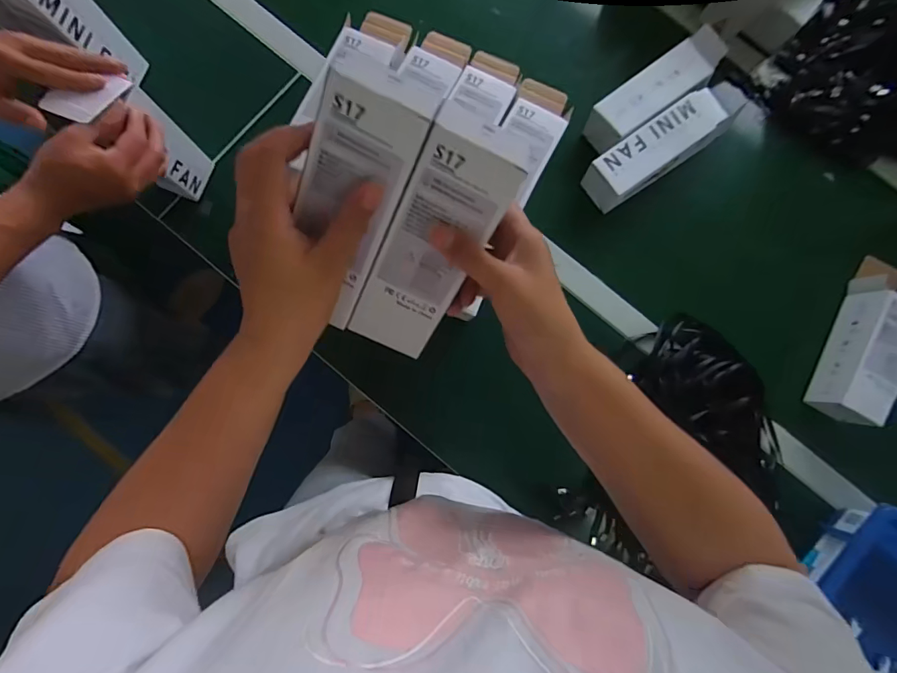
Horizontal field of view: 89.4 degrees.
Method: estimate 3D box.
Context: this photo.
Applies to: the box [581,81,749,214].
[{"bbox_3d":[0.303,-0.270,0.640,0.234,0.054,0.068,-35,86,-5],"label":"box"}]

